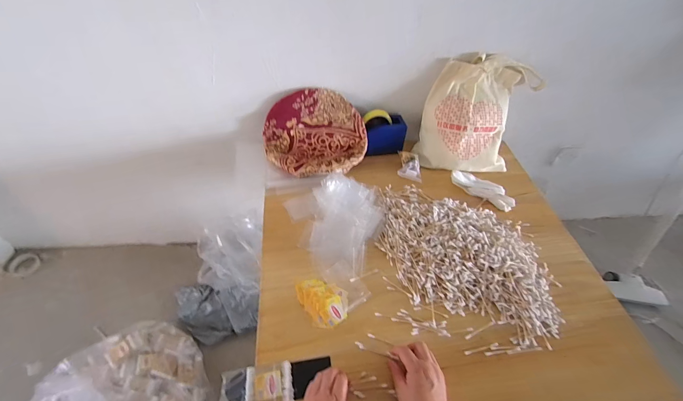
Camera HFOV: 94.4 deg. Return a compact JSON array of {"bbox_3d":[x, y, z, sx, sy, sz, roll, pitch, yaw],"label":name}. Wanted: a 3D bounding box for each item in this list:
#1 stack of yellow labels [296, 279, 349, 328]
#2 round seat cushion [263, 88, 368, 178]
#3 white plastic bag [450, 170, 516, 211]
[{"bbox_3d":[-0.035,0.201,0.649,0.086,0.010,0.111,-25,56,-25],"label":"stack of yellow labels"},{"bbox_3d":[-0.078,-0.182,0.872,0.284,0.067,0.225,-6,86,3],"label":"round seat cushion"},{"bbox_3d":[0.400,-0.036,0.897,0.179,0.042,0.064,34,54,22],"label":"white plastic bag"}]

